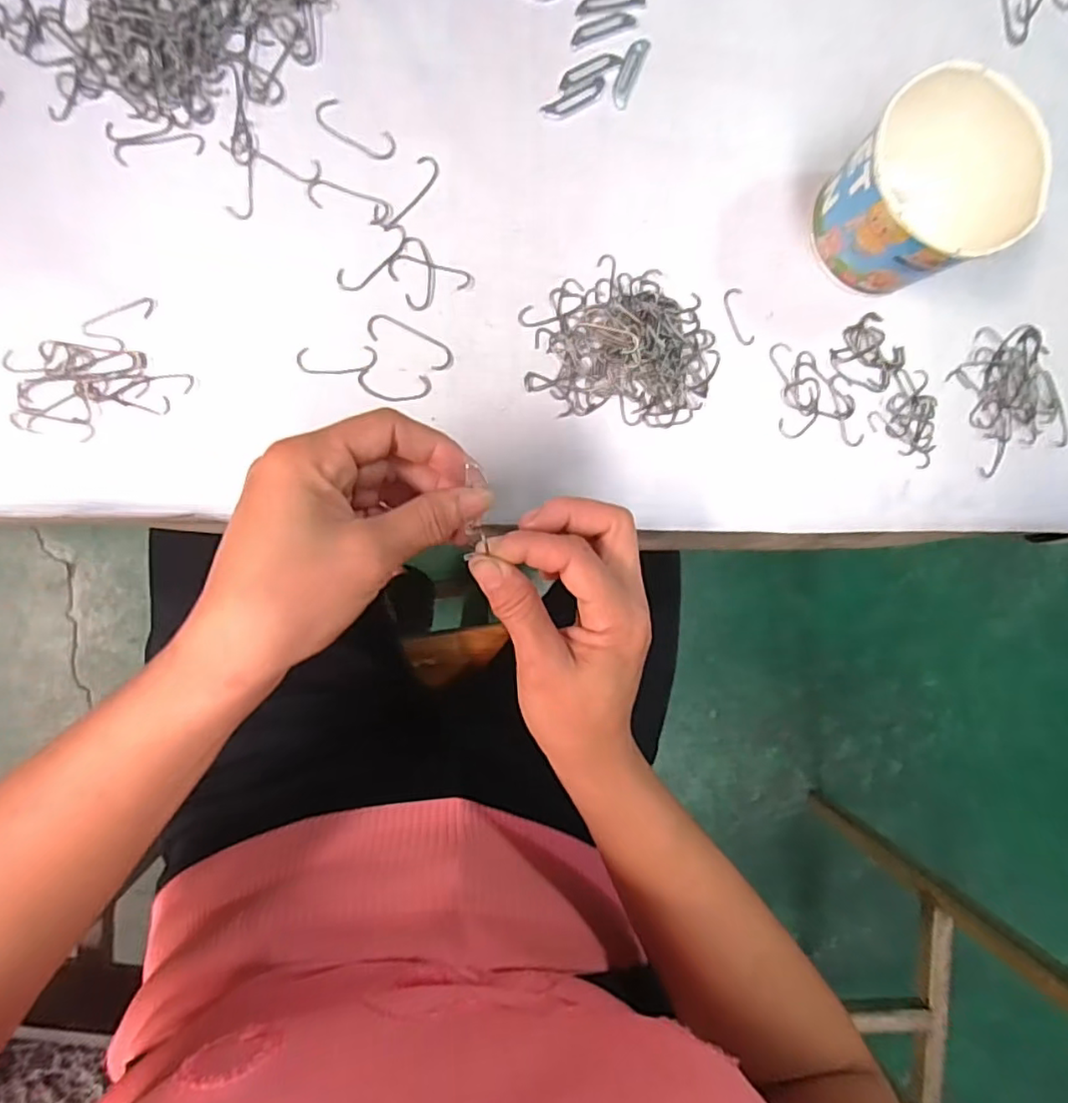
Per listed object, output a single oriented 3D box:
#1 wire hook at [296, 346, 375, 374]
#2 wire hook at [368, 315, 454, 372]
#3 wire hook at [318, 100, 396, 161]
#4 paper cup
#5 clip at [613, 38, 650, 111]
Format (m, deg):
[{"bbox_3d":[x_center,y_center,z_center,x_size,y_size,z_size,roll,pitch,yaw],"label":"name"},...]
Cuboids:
[{"bbox_3d":[-0.109,-0.106,0.339,0.043,0.004,0.015,-4,93,-7],"label":"wire hook"},{"bbox_3d":[-0.069,-0.117,0.341,0.050,0.004,0.016,25,89,-7],"label":"wire hook"},{"bbox_3d":[-0.099,-0.234,0.339,0.046,0.004,0.018,28,89,-7],"label":"wire hook"},{"bbox_3d":[0.213,-0.195,0.338,0.088,0.075,0.088,0,92,-7],"label":"paper cup"},{"bbox_3d":[0.055,-0.276,0.352,0.011,0.004,0.041,23,89,-7],"label":"clip"}]

